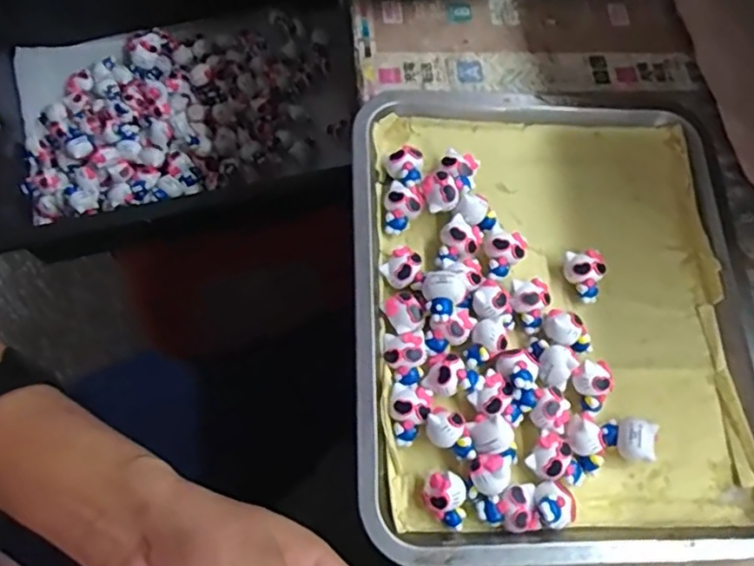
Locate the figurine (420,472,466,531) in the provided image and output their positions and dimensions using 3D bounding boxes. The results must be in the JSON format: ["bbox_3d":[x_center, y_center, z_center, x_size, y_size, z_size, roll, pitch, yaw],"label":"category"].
[{"bbox_3d":[0.037,0.122,0.353,0.022,0.022,0.029,-1,69,-5],"label":"figurine"}]

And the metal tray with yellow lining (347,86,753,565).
[{"bbox_3d":[0.118,0.012,0.413,0.264,0.036,0.312,0,69,-5],"label":"metal tray with yellow lining"}]

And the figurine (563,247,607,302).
[{"bbox_3d":[0.138,-0.004,0.426,0.024,0.027,0.031,1,69,-5],"label":"figurine"}]

